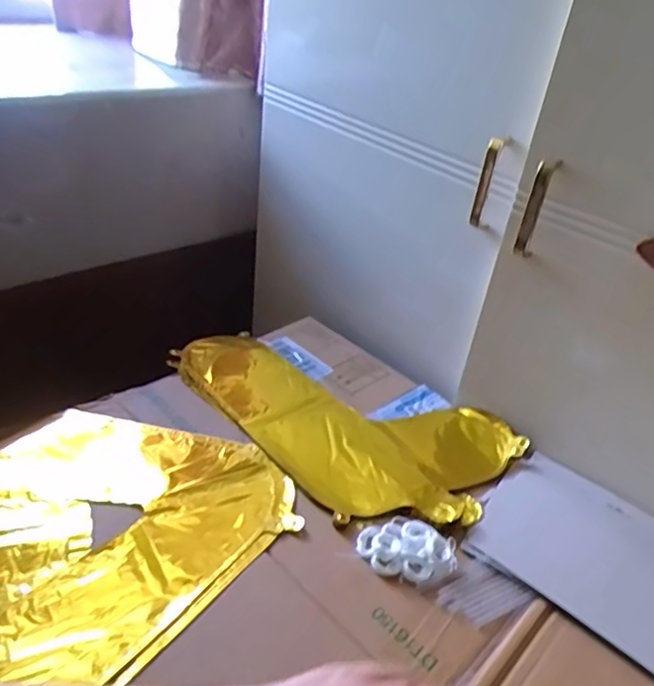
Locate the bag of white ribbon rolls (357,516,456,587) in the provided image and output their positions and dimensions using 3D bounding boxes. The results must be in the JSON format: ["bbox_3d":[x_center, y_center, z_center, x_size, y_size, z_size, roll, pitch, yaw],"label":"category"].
[{"bbox_3d":[0.074,0.189,0.548,0.086,0.012,0.060,12,35,8],"label":"bag of white ribbon rolls"}]

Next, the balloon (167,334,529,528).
[{"bbox_3d":[0.000,0.085,0.712,0.419,0.037,0.243,27,40,26],"label":"balloon"}]

